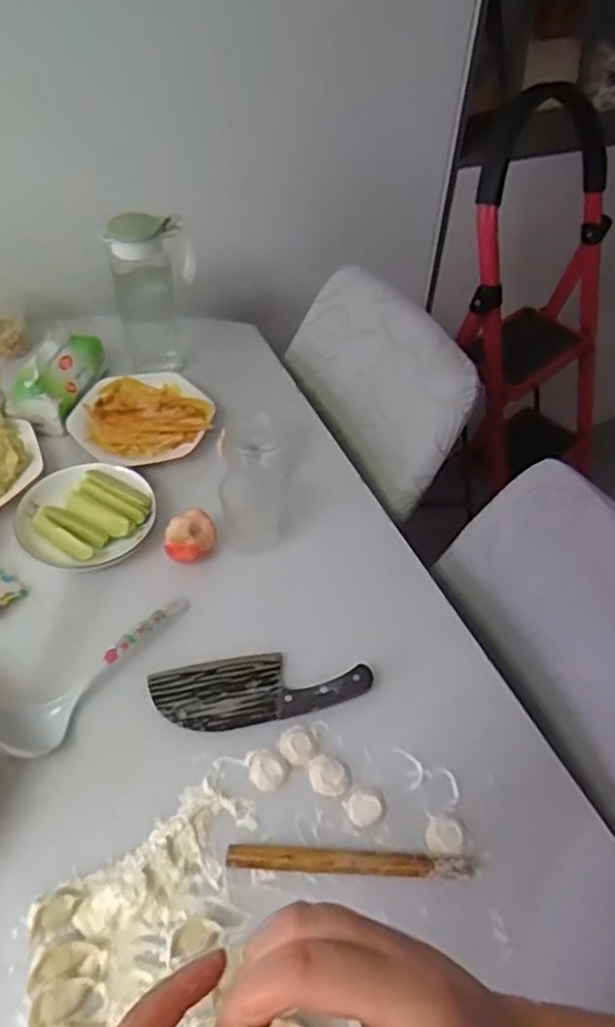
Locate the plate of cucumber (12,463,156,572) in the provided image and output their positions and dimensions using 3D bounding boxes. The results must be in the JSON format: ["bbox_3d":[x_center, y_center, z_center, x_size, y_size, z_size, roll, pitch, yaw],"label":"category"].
[{"bbox_3d":[-0.297,-0.005,0.942,0.169,0.030,0.160,2,49,-2],"label":"plate of cucumber"}]

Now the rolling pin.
[{"bbox_3d":[0.040,0.331,0.677,0.228,0.023,0.020,4,49,0],"label":"rolling pin"}]

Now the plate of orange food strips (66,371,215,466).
[{"bbox_3d":[-0.248,-0.147,1.065,0.189,0.024,0.199,2,49,-2],"label":"plate of orange food strips"}]

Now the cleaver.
[{"bbox_3d":[-0.051,0.192,0.796,0.241,0.014,0.084,-4,50,-7],"label":"cleaver"}]

